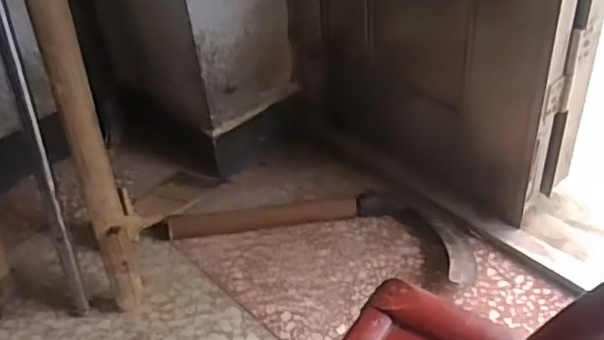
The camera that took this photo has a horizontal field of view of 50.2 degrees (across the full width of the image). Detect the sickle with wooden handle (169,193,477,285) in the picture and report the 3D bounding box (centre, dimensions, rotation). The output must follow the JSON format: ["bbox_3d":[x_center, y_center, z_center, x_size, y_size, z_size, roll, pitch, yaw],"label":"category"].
[{"bbox_3d":[0.028,0.086,1.034,0.500,0.039,0.162,9,41,18],"label":"sickle with wooden handle"}]

